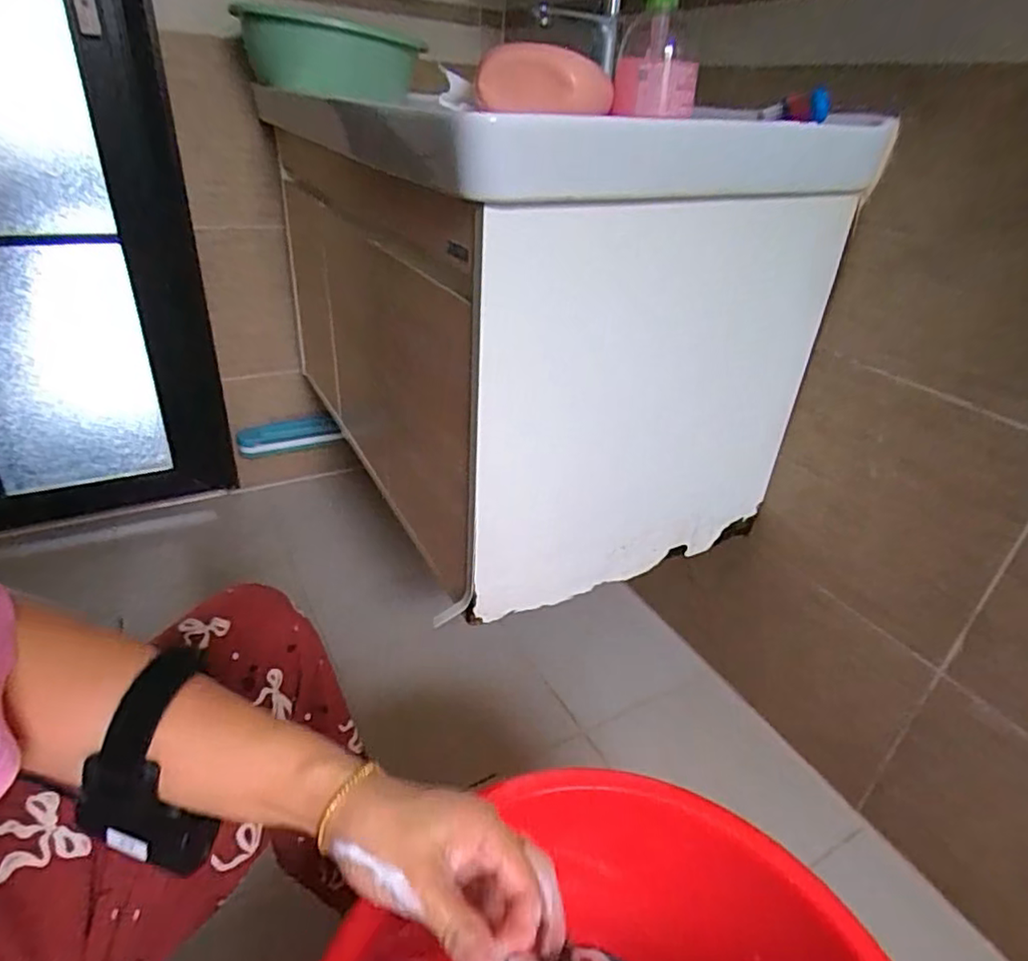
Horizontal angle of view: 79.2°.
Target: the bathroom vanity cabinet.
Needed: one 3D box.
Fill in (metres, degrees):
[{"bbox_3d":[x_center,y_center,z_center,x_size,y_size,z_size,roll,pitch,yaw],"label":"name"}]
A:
[{"bbox_3d":[-0.034,-0.296,0.990,0.462,0.505,0.885,-13,36,-26],"label":"bathroom vanity cabinet"}]

